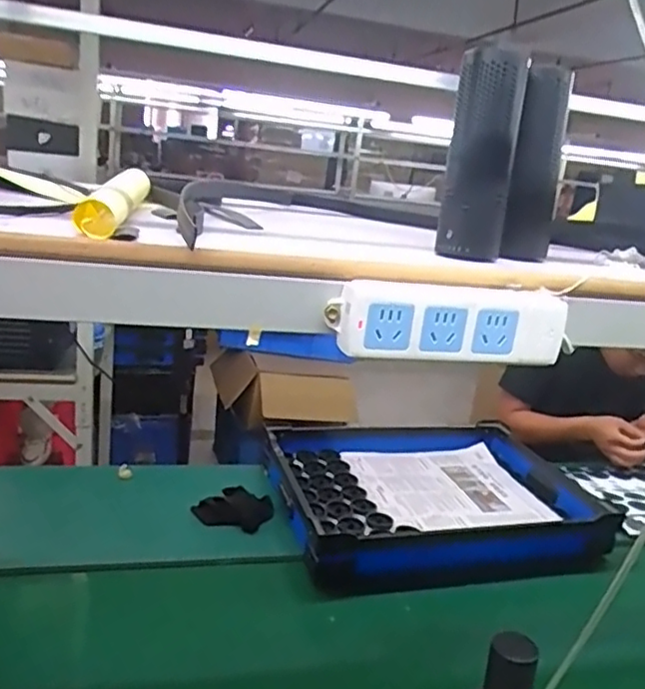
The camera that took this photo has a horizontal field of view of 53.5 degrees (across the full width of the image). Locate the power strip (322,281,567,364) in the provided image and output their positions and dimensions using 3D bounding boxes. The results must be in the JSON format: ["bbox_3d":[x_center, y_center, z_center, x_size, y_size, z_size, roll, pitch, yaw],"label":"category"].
[{"bbox_3d":[0.096,-0.017,0.474,0.179,0.053,0.028,3,17,-11],"label":"power strip"}]

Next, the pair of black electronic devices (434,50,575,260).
[{"bbox_3d":[0.158,-0.157,0.554,0.093,0.159,0.089,12,17,18],"label":"pair of black electronic devices"}]

